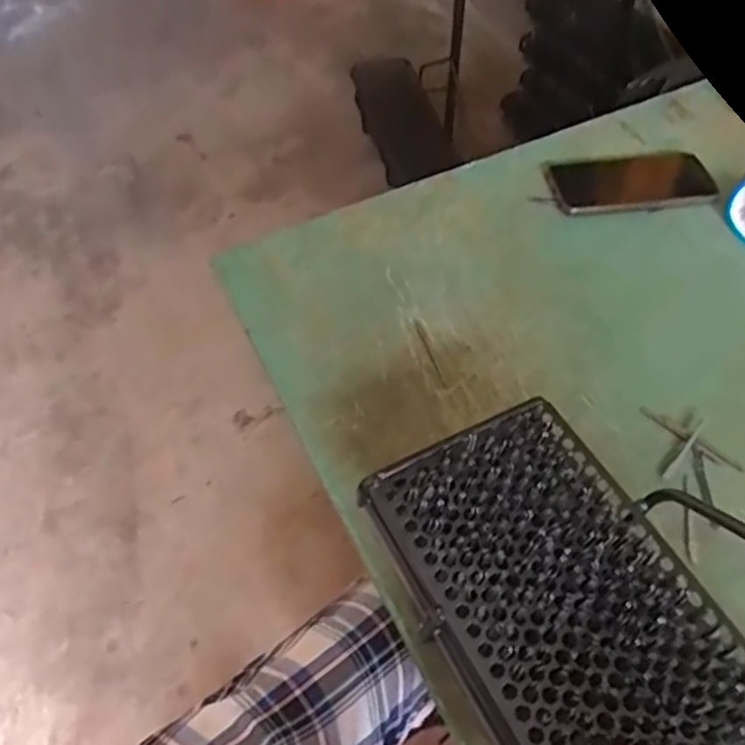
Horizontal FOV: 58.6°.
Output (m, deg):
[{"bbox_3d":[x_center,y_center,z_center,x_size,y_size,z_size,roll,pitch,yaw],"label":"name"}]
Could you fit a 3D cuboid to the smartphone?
[{"bbox_3d":[0.266,-0.197,0.687,0.165,0.010,0.082,-6,55,-4],"label":"smartphone"}]

